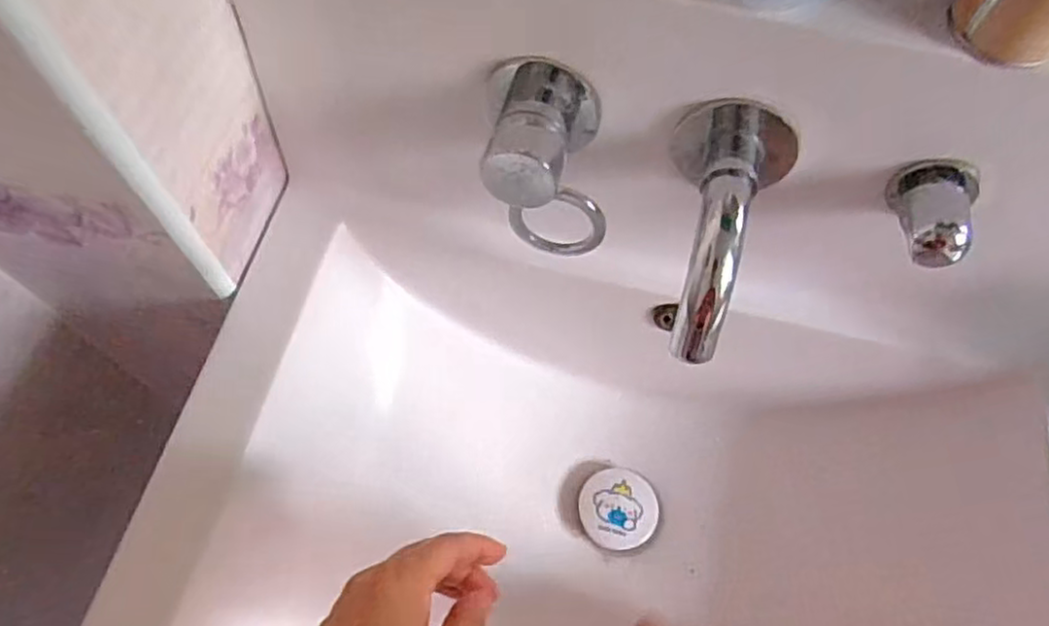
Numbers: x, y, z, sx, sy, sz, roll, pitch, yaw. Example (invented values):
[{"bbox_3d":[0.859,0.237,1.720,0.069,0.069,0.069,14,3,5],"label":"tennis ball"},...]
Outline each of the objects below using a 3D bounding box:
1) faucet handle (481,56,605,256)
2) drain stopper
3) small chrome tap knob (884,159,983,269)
[{"bbox_3d":[0.012,-0.092,0.414,0.071,0.069,0.094,3,63,-1],"label":"faucet handle"},{"bbox_3d":[0.075,0.153,0.551,0.060,0.018,0.063,-2,63,-3],"label":"drain stopper"},{"bbox_3d":[0.228,-0.057,0.382,0.041,0.037,0.052,6,63,1],"label":"small chrome tap knob"}]

